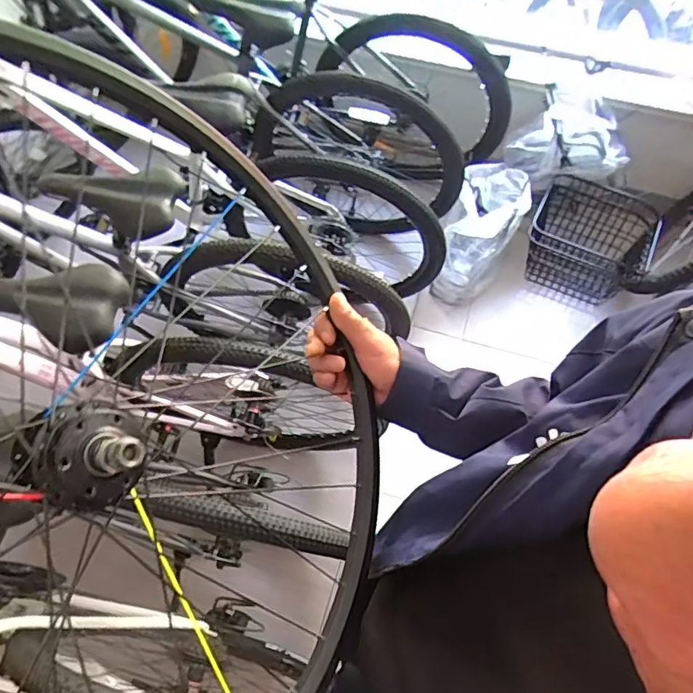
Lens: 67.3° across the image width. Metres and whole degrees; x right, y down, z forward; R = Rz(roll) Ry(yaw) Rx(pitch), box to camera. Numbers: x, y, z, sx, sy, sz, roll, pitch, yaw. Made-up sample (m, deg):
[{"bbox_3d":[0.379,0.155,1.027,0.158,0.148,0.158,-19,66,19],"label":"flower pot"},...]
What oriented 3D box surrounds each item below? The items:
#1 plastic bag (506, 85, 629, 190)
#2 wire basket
[{"bbox_3d":[0.705,-0.652,1.656,0.346,0.269,0.144,5,61,1],"label":"plastic bag"},{"bbox_3d":[0.815,-0.368,1.762,0.370,0.278,0.313,26,63,12],"label":"wire basket"}]

